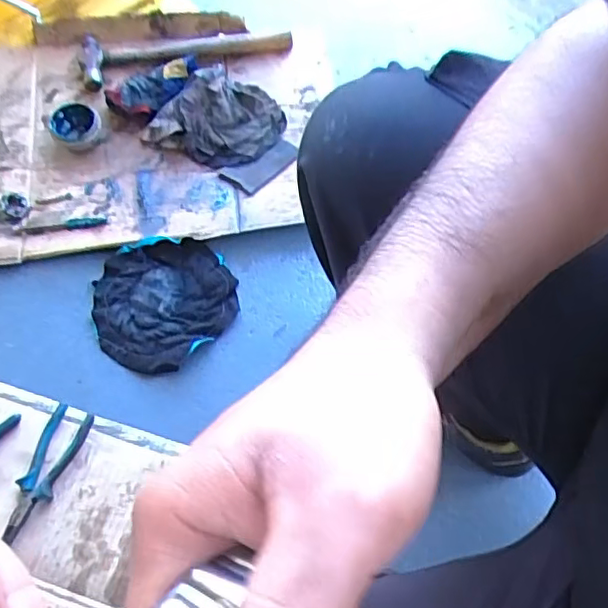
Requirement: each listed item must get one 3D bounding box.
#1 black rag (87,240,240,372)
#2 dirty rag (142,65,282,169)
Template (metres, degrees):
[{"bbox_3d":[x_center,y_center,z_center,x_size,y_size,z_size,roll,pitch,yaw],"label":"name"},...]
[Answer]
[{"bbox_3d":[-0.193,-0.008,0.819,0.182,0.028,0.187,42,71,17],"label":"black rag"},{"bbox_3d":[-0.124,-0.276,0.917,0.166,0.039,0.178,37,69,16],"label":"dirty rag"}]

